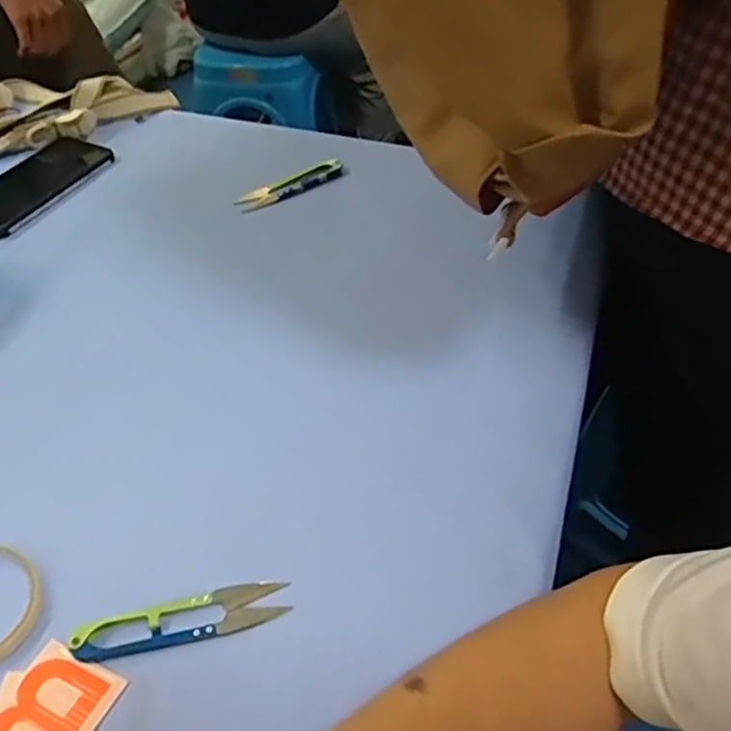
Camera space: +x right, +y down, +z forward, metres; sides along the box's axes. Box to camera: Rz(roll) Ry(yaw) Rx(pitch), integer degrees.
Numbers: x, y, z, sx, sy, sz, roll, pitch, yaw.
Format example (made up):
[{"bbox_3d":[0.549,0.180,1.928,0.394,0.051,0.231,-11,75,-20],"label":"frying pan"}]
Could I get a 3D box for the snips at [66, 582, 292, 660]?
[{"bbox_3d":[-0.104,0.145,0.382,0.118,0.009,0.025,-13,47,-9],"label":"snips"}]

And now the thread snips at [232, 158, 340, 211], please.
[{"bbox_3d":[-0.074,-0.182,0.685,0.114,0.012,0.030,-27,51,-21],"label":"thread snips"}]

